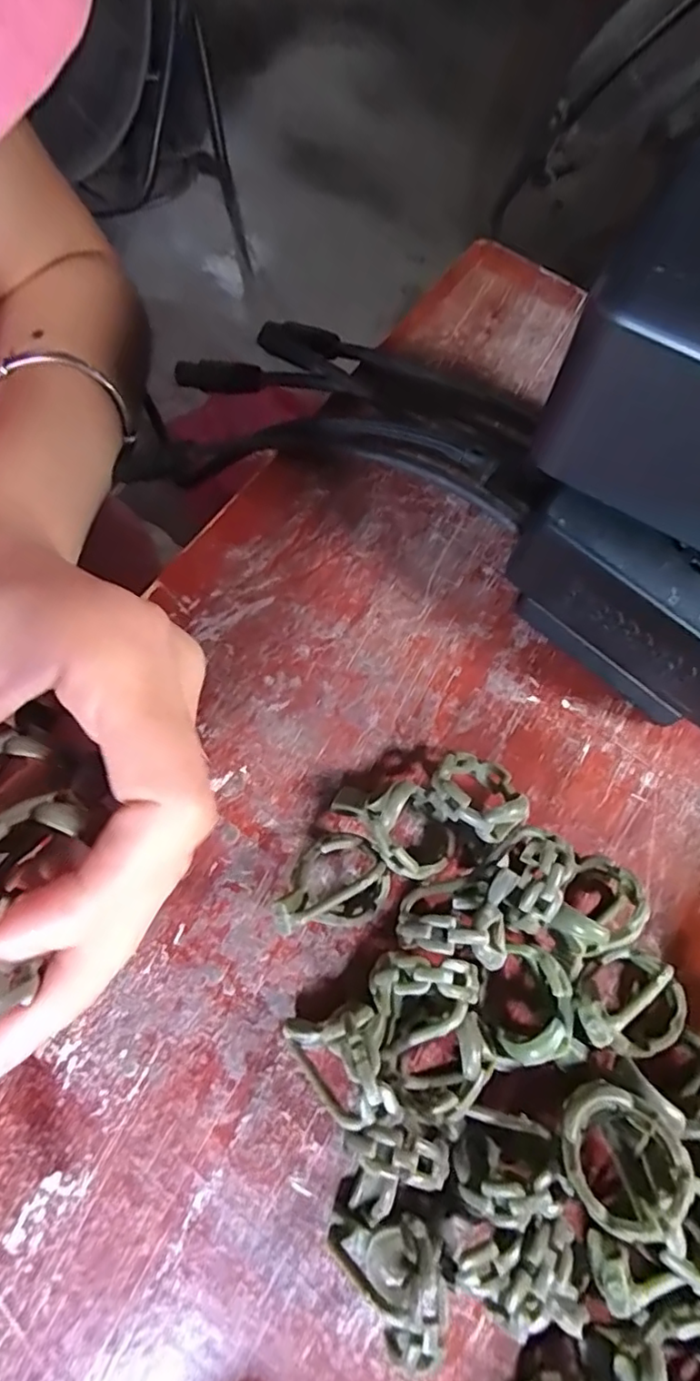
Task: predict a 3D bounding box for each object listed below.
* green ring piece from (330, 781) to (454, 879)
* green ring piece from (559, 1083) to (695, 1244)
[{"bbox_3d":[0.013,0.036,0.167,0.034,0.020,0.021,43,80,12],"label":"green ring piece"},{"bbox_3d":[0.060,0.103,0.131,0.026,0.004,0.026,-16,40,14],"label":"green ring piece"}]

